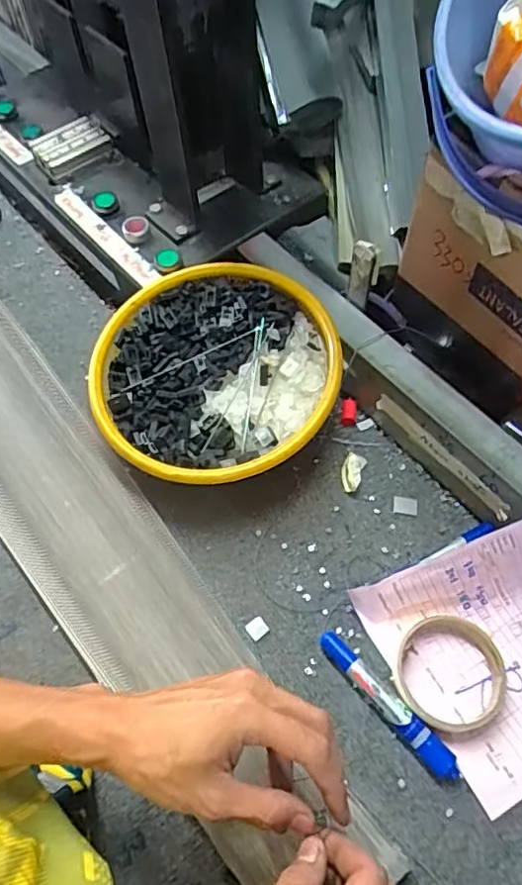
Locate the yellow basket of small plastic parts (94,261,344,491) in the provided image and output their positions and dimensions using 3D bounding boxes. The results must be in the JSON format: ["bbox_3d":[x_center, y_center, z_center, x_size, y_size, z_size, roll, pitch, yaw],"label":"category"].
[{"bbox_3d":[-0.043,-0.057,0.573,0.226,0.089,0.225,-9,60,-4],"label":"yellow basket of small plastic parts"}]

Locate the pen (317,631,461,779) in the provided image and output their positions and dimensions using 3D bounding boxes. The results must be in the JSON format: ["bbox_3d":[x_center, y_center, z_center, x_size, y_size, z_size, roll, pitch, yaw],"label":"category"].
[{"bbox_3d":[0.099,0.206,0.462,0.019,0.019,0.137,-38,65,-18],"label":"pen"}]

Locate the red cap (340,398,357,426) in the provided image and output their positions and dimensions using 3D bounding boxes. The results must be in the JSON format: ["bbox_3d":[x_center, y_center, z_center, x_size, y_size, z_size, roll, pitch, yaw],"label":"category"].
[{"bbox_3d":[0.091,-0.031,0.601,0.015,0.015,0.027,8,60,7],"label":"red cap"}]

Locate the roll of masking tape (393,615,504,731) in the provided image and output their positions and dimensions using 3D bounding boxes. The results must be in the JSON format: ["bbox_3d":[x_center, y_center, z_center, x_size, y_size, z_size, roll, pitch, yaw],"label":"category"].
[{"bbox_3d":[0.151,0.184,0.466,0.084,0.020,0.085,-1,59,2],"label":"roll of masking tape"}]

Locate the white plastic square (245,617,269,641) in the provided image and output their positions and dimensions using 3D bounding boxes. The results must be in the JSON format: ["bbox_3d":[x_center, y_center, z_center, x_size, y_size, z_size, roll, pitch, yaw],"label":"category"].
[{"bbox_3d":[-0.003,0.161,0.503,0.017,0.004,0.016,-35,64,-17],"label":"white plastic square"}]

